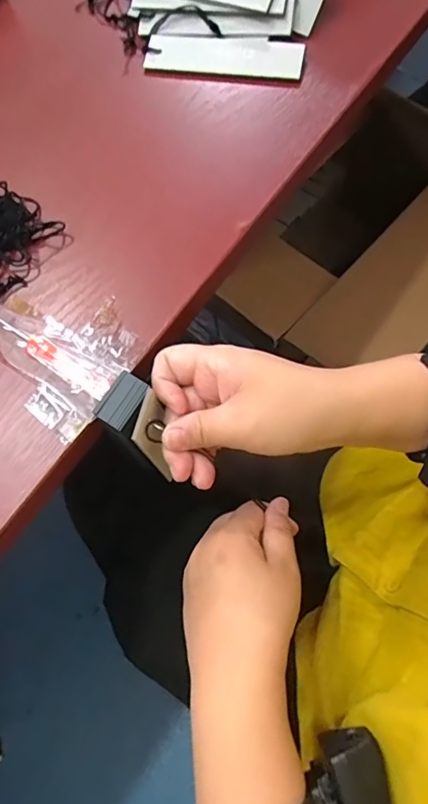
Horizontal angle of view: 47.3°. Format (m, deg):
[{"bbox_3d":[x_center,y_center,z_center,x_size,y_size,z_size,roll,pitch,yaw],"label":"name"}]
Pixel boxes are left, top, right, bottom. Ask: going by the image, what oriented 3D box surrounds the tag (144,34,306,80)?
[{"bbox_3d":[0.008,-0.278,0.392,0.125,0.007,0.039,9,80,9],"label":"tag"}]

